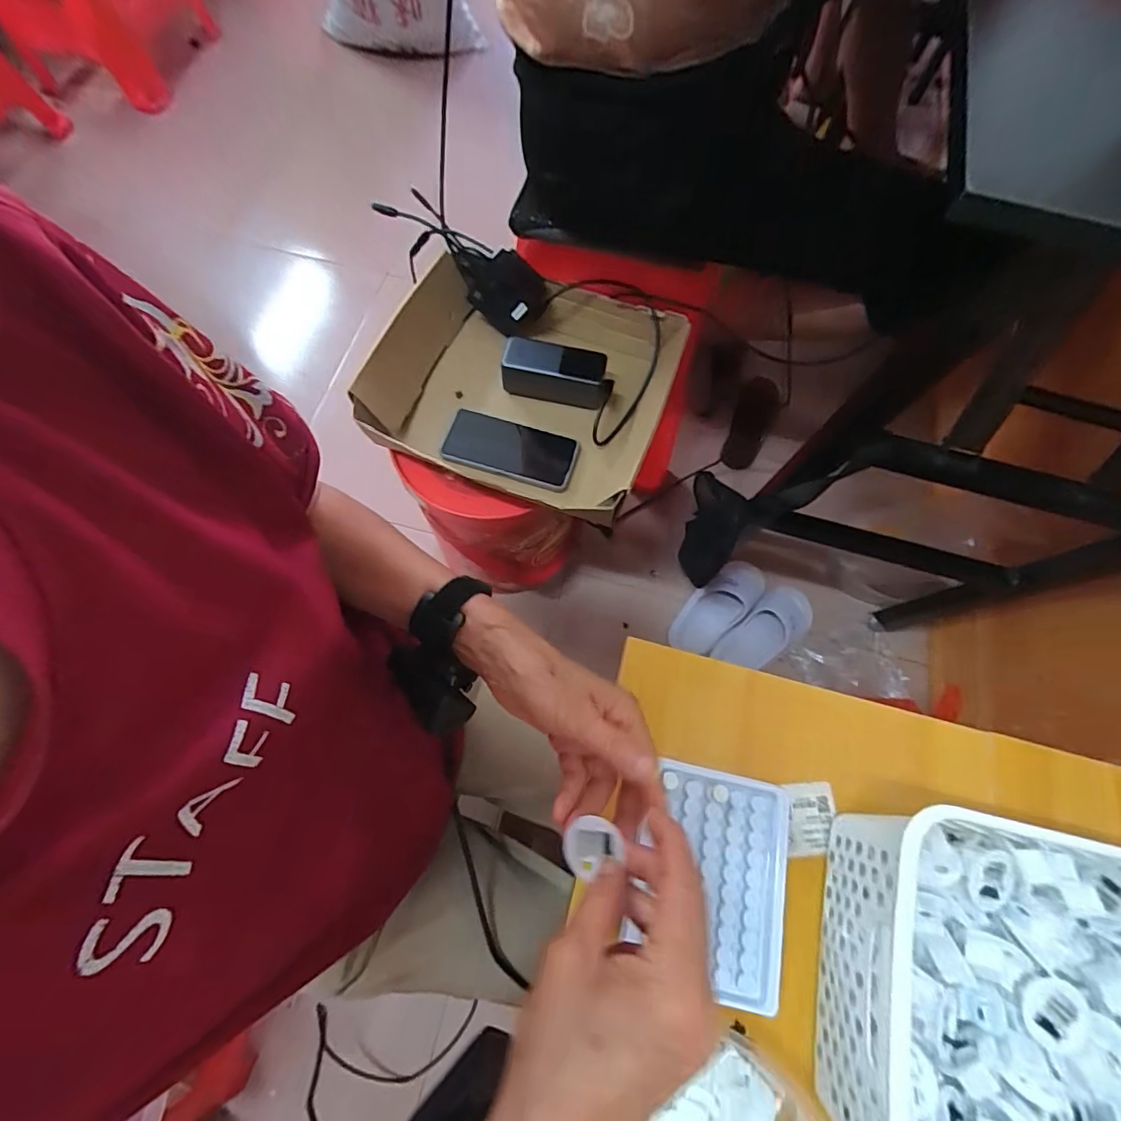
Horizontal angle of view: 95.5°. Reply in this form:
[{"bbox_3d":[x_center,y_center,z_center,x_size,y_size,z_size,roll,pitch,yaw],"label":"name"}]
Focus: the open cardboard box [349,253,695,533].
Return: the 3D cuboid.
[{"bbox_3d":[-0.052,-0.227,0.649,0.356,0.087,0.300,20,71,6],"label":"open cardboard box"}]

